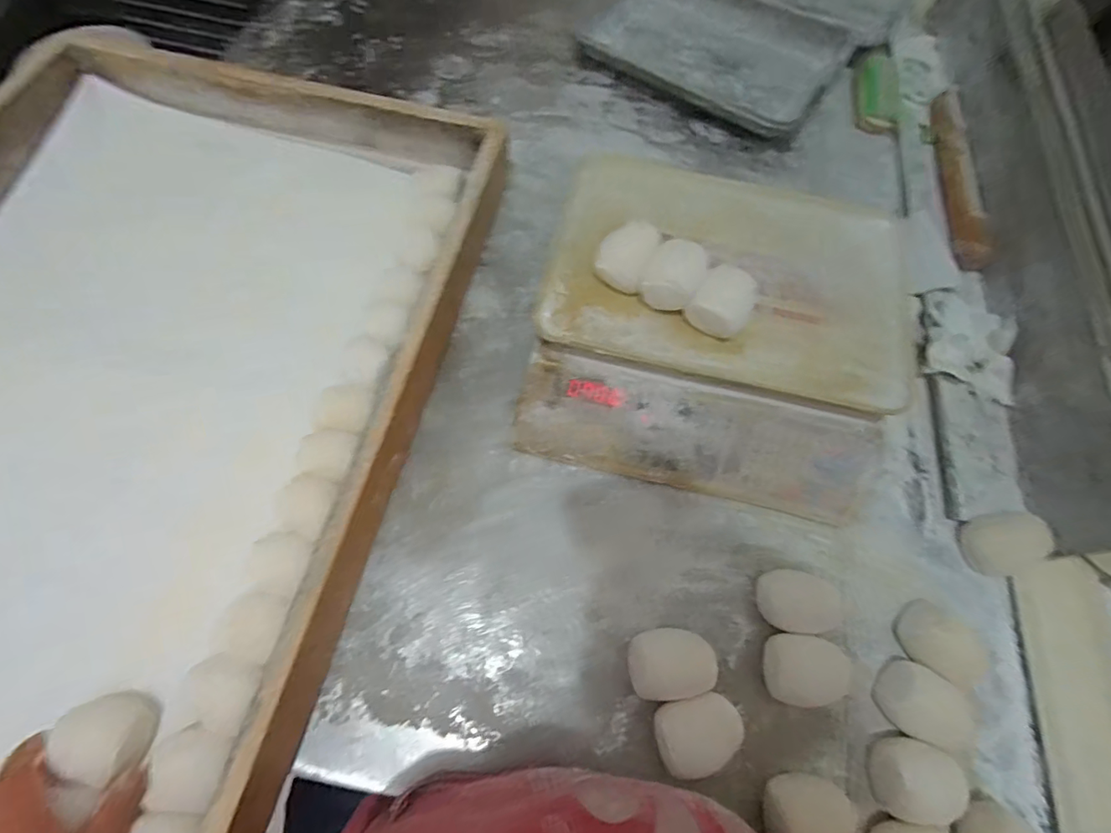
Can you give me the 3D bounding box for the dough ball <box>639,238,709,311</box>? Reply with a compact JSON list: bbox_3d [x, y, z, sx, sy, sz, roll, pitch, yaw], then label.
[{"bbox_3d":[0.102,-0.122,0.445,0.046,0.040,0.043,1,66,-2],"label":"dough ball"}]

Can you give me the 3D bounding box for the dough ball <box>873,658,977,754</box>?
[{"bbox_3d":[0.300,0.236,0.420,0.070,0.034,0.049,24,67,7],"label":"dough ball"}]

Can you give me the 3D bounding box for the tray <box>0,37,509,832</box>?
[{"bbox_3d":[-0.405,-0.021,0.490,0.545,0.117,0.785,13,67,3],"label":"tray"}]

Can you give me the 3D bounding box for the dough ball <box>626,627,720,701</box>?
[{"bbox_3d":[0.096,0.207,0.431,0.067,0.030,0.051,-3,66,-4],"label":"dough ball"}]

